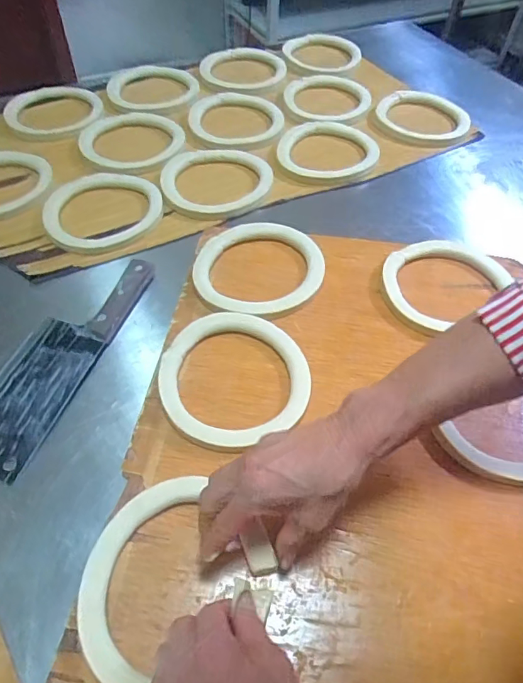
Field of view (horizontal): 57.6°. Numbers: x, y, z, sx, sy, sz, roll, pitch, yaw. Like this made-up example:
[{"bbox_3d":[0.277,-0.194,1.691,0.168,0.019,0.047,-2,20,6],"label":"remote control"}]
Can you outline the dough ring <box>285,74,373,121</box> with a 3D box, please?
[{"bbox_3d":[0.116,-0.421,0.821,0.148,0.016,0.168,3,48,-2],"label":"dough ring"}]

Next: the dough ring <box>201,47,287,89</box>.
[{"bbox_3d":[-0.027,-0.511,0.887,0.153,0.023,0.153,2,48,-2],"label":"dough ring"}]

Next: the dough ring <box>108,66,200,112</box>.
[{"bbox_3d":[-0.190,-0.447,0.837,0.155,0.022,0.155,1,53,-1],"label":"dough ring"}]

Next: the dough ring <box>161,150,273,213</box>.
[{"bbox_3d":[-0.062,-0.237,0.692,0.158,0.022,0.158,1,53,-1],"label":"dough ring"}]

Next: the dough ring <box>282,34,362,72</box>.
[{"bbox_3d":[0.117,-0.561,0.925,0.148,0.020,0.148,9,48,5],"label":"dough ring"}]

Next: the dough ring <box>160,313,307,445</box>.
[{"bbox_3d":[-0.027,0.032,0.484,0.150,0.023,0.154,1,53,-1],"label":"dough ring"}]

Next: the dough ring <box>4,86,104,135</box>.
[{"bbox_3d":[-0.345,-0.385,0.794,0.151,0.026,0.151,1,53,-1],"label":"dough ring"}]

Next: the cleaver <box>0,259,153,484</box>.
[{"bbox_3d":[-0.213,0.010,0.505,0.079,0.018,0.272,18,54,12],"label":"cleaver"}]

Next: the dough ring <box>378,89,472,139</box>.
[{"bbox_3d":[0.273,-0.383,0.805,0.152,0.020,0.153,2,48,-2],"label":"dough ring"}]

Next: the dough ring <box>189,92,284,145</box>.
[{"bbox_3d":[-0.040,-0.369,0.784,0.151,0.014,0.157,2,53,0],"label":"dough ring"}]

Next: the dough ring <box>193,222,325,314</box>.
[{"bbox_3d":[-0.005,-0.090,0.582,0.155,0.012,0.151,1,53,-1],"label":"dough ring"}]

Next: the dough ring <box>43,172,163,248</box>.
[{"bbox_3d":[-0.214,-0.182,0.649,0.153,0.023,0.153,1,53,-1],"label":"dough ring"}]

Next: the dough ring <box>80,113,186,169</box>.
[{"bbox_3d":[-0.202,-0.319,0.749,0.156,0.018,0.156,1,53,-1],"label":"dough ring"}]

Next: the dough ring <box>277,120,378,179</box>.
[{"bbox_3d":[0.102,-0.292,0.732,0.151,0.015,0.141,1,53,-1],"label":"dough ring"}]

